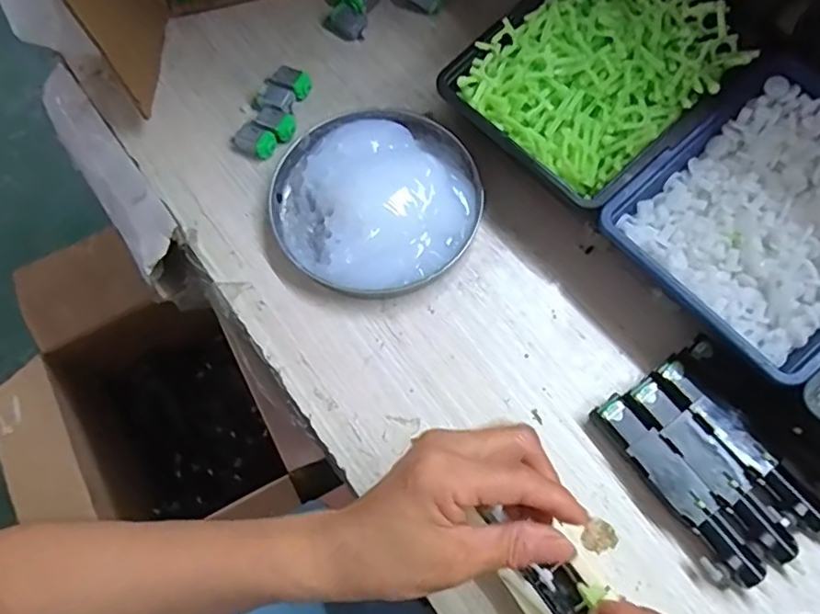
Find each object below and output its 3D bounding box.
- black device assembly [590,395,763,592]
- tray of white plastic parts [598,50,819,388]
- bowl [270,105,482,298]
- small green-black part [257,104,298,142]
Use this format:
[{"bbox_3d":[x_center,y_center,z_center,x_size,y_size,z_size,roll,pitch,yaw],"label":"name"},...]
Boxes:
[{"bbox_3d":[0.154,0.105,0.343,0.029,0.021,0.118,-32,72,-9],"label":"black device assembly"},{"bbox_3d":[0.220,-0.055,0.350,0.159,0.039,0.147,-39,73,-11],"label":"tray of white plastic parts"},{"bbox_3d":[-0.024,-0.078,0.413,0.140,0.029,0.140,-1,70,2],"label":"bowl"},{"bbox_3d":[-0.098,-0.140,0.445,0.028,0.016,0.024,38,76,14],"label":"small green-black part"}]

